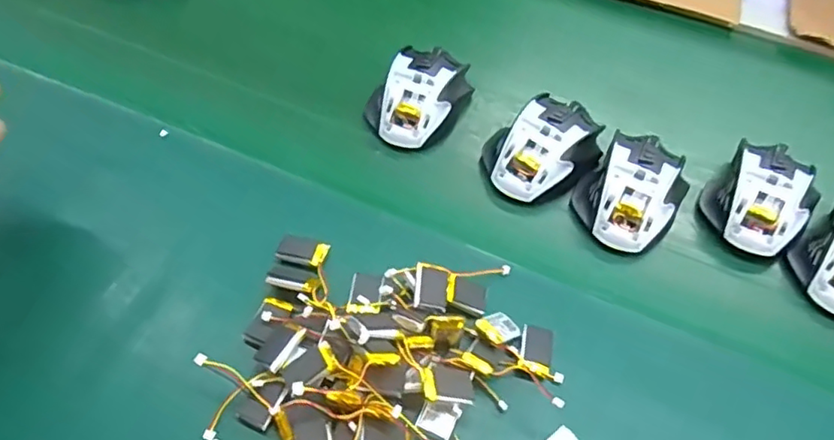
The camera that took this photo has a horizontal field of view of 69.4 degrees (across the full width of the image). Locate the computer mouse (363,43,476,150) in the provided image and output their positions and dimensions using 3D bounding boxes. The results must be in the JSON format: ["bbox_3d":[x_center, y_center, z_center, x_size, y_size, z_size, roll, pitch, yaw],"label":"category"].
[{"bbox_3d":[0.007,-0.105,0.510,0.074,0.035,0.104,27,56,14],"label":"computer mouse"}]

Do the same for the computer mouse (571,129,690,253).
[{"bbox_3d":[0.170,-0.025,0.467,0.077,0.039,0.107,32,57,17],"label":"computer mouse"}]

